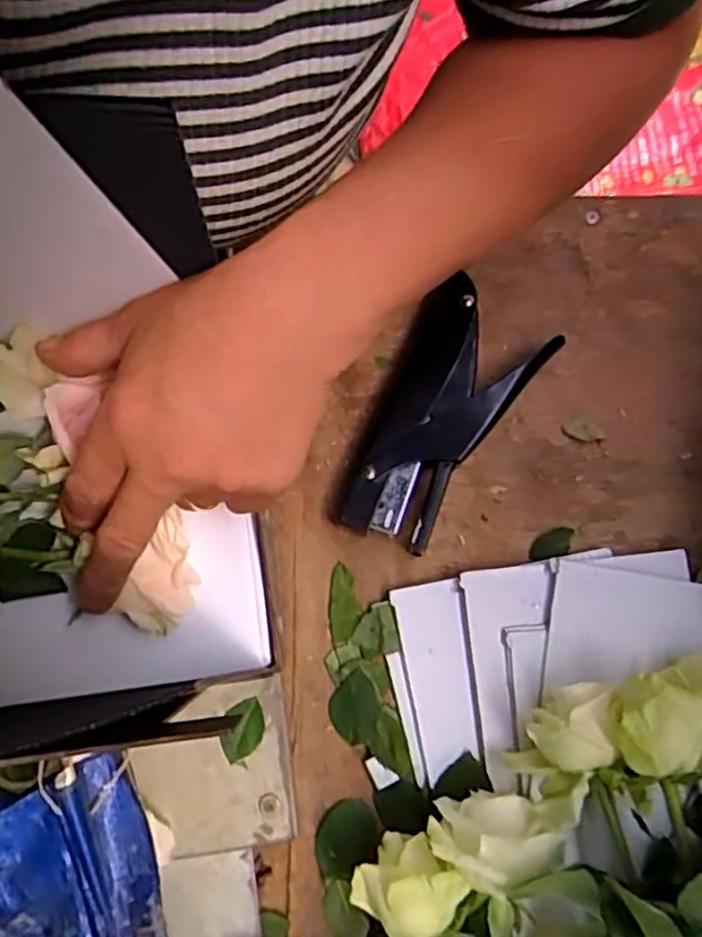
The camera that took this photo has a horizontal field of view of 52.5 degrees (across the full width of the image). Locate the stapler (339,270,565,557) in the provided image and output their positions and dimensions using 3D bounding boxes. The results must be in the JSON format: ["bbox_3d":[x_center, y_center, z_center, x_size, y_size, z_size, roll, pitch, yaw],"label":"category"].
[{"bbox_3d":[0.048,-0.027,0.392,0.075,0.022,0.148,29,80,4],"label":"stapler"}]

